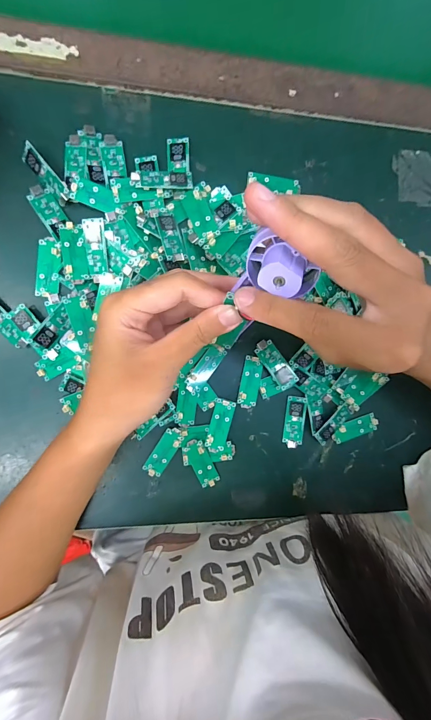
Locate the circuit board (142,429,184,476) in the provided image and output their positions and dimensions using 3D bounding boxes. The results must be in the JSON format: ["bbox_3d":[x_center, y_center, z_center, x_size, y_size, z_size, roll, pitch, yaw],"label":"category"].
[{"bbox_3d":[-0.049,0.088,0.297,0.019,0.005,0.051,31,90,-10],"label":"circuit board"}]

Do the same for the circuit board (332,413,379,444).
[{"bbox_3d":[0.147,0.073,0.325,0.051,0.006,0.018,-17,97,-7],"label":"circuit board"}]

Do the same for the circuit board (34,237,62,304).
[{"bbox_3d":[-0.144,-0.078,0.269,0.020,0.005,0.052,4,95,-9],"label":"circuit board"}]

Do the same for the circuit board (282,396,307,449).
[{"bbox_3d":[0.080,0.063,0.315,0.019,0.004,0.051,7,95,11],"label":"circuit board"}]

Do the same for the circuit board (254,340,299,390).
[{"bbox_3d":[0.059,0.004,0.302,0.019,0.004,0.051,-36,89,12],"label":"circuit board"}]

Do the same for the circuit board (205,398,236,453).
[{"bbox_3d":[0.005,0.064,0.303,0.019,0.006,0.050,14,93,-9],"label":"circuit board"}]

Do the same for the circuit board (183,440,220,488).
[{"bbox_3d":[-0.013,0.101,0.304,0.020,0.005,0.050,-27,98,-5],"label":"circuit board"}]

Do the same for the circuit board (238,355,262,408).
[{"bbox_3d":[0.035,0.022,0.306,0.019,0.005,0.050,8,94,-9],"label":"circuit board"}]

